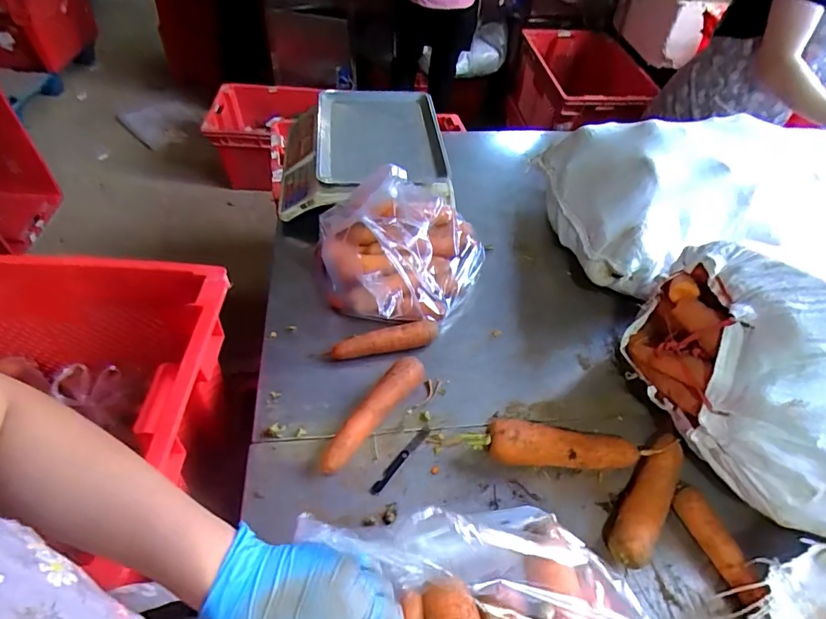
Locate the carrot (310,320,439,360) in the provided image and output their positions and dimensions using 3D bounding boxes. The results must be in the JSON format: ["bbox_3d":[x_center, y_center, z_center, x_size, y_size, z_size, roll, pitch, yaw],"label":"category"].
[{"bbox_3d":[-0.049,0.051,0.728,0.180,0.038,0.038,-7,51,-10],"label":"carrot"}]

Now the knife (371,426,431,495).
[{"bbox_3d":[-0.016,0.199,0.635,0.015,0.005,0.114,32,54,21],"label":"knife"}]

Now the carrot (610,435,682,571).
[{"bbox_3d":[0.290,0.233,0.595,0.047,0.047,0.187,33,54,21],"label":"carrot"}]

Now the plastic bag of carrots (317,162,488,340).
[{"bbox_3d":[-0.012,-0.099,0.740,0.269,0.232,0.208,1,50,-5],"label":"plastic bag of carrots"}]

